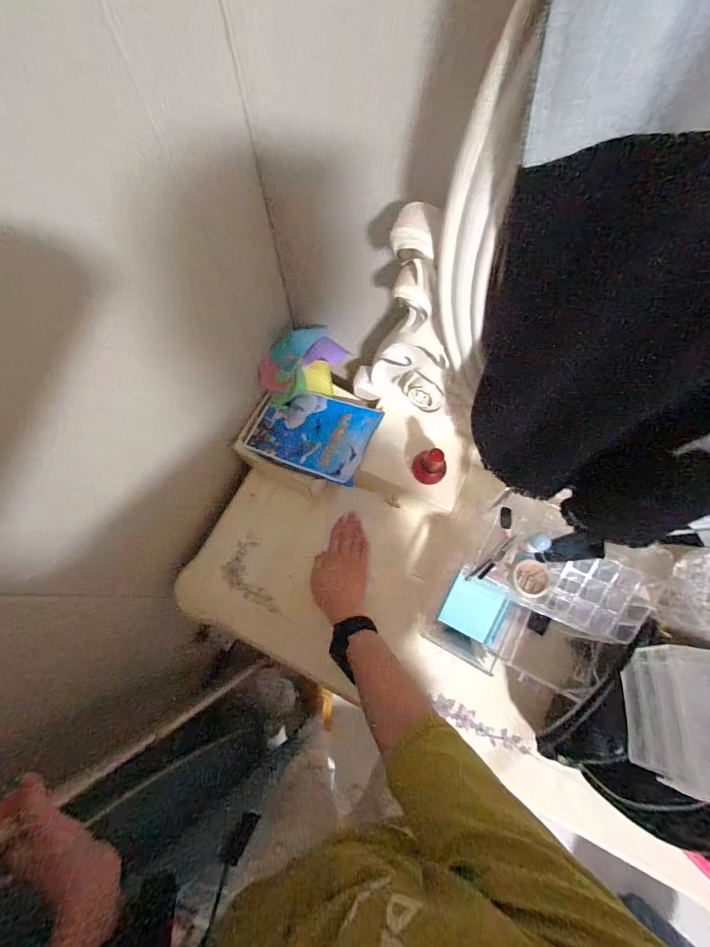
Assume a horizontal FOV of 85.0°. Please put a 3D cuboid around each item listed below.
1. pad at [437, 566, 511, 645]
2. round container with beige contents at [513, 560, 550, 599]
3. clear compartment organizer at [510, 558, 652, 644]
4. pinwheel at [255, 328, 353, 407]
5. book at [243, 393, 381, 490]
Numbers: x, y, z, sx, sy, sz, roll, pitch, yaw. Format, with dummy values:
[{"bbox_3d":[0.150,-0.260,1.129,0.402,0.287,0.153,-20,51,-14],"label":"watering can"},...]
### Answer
[{"bbox_3d":[0.176,0.198,0.571,0.081,0.006,0.082,25,91,8],"label":"pad"},{"bbox_3d":[0.238,0.143,0.526,0.048,0.021,0.049,0,72,0],"label":"round container with beige contents"},{"bbox_3d":[0.305,0.159,0.512,0.139,0.032,0.103,21,105,15],"label":"clear compartment organizer"},{"bbox_3d":[-0.084,-0.182,0.653,0.149,0.072,0.089,-9,73,-3],"label":"pinwheel"},{"bbox_3d":[-0.069,-0.070,0.644,0.198,0.013,0.137,20,74,19],"label":"book"}]

